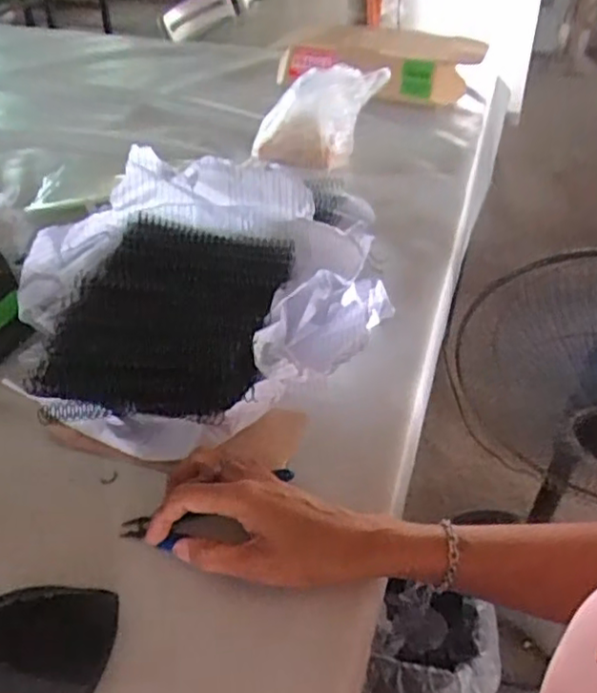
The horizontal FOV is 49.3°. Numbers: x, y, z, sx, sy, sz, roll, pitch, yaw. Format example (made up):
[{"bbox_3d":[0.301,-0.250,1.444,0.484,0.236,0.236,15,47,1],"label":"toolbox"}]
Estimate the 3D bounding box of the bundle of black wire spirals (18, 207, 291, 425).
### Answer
[{"bbox_3d":[-0.110,-0.029,0.575,0.175,0.054,0.217,7,38,6],"label":"bundle of black wire spirals"}]

